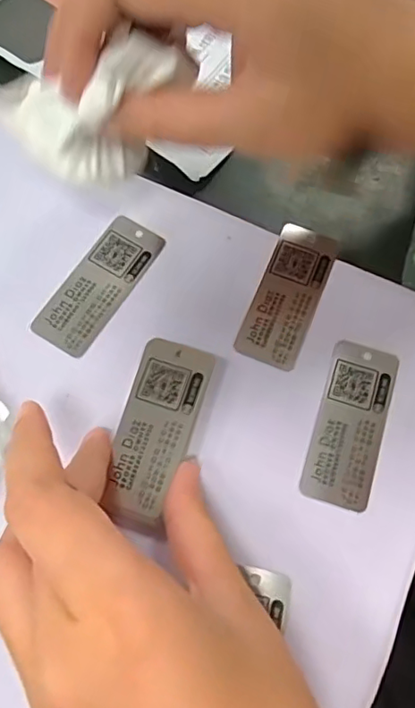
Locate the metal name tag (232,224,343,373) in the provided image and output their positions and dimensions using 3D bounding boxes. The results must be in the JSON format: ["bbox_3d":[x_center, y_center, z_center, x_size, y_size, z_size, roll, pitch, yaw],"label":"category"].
[{"bbox_3d":[0.037,-0.027,0.253,0.028,0.004,0.068,21,72,7],"label":"metal name tag"}]

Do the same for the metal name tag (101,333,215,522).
[{"bbox_3d":[-0.020,0.028,0.226,0.029,0.004,0.071,15,70,6],"label":"metal name tag"}]

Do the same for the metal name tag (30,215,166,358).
[{"bbox_3d":[-0.049,-0.033,0.252,0.029,0.004,0.070,30,73,10],"label":"metal name tag"}]

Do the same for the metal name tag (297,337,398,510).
[{"bbox_3d":[0.060,0.028,0.234,0.028,0.004,0.069,18,71,6],"label":"metal name tag"}]

